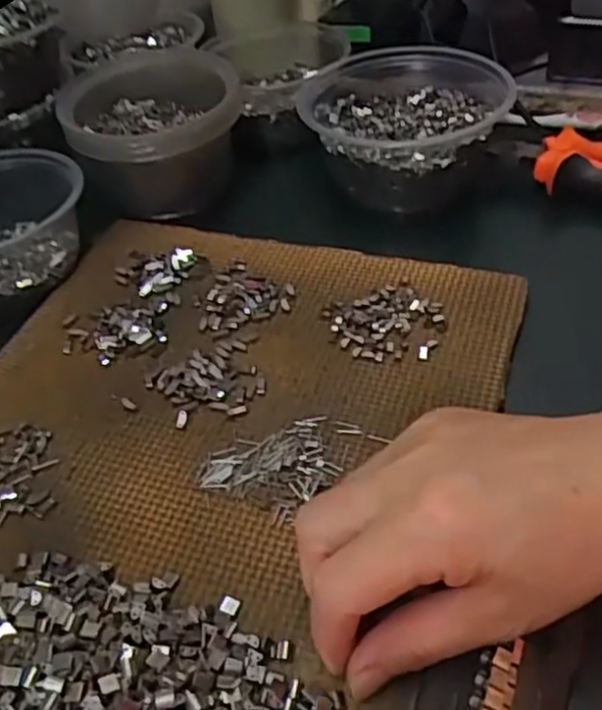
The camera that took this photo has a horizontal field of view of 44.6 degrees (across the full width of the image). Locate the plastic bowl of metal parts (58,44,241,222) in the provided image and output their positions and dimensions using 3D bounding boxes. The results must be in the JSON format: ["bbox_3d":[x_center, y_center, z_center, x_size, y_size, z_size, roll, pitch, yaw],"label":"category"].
[{"bbox_3d":[-0.097,-0.154,0.495,0.111,0.071,0.114,-3,44,3],"label":"plastic bowl of metal parts"}]

